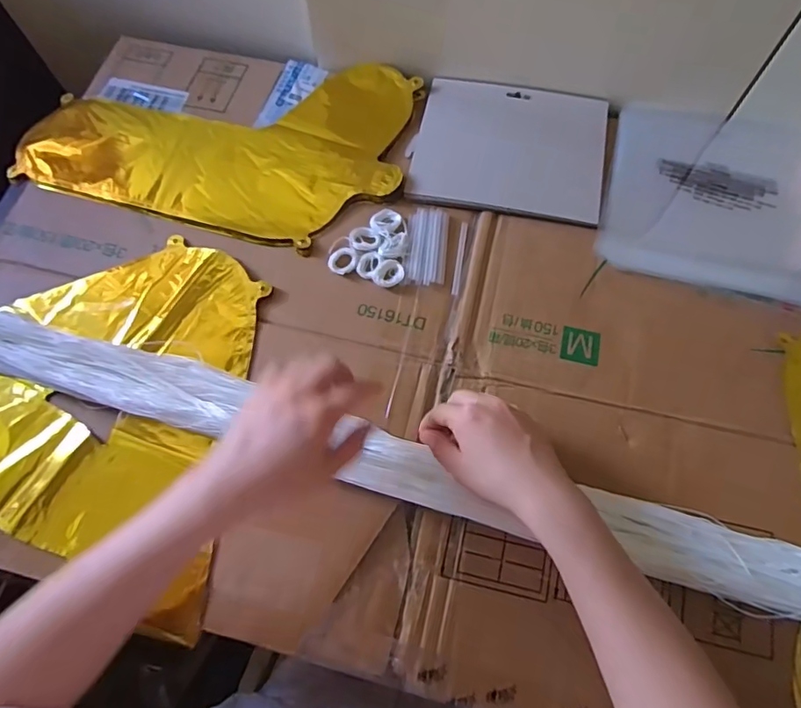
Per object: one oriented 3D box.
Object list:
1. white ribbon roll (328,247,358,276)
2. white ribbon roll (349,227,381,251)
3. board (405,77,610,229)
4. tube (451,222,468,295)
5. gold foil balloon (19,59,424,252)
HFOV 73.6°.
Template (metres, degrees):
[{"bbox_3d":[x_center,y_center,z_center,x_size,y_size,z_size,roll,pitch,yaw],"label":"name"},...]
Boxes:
[{"bbox_3d":[-0.054,-0.088,0.504,0.027,0.004,0.029,0,68,1],"label":"white ribbon roll"},{"bbox_3d":[-0.034,-0.111,0.511,0.027,0.004,0.030,-41,73,-14],"label":"white ribbon roll"},{"bbox_3d":[0.114,-0.216,0.554,0.188,0.005,0.165,11,69,5],"label":"board"},{"bbox_3d":[0.057,-0.092,0.508,0.007,0.004,0.081,8,69,4],"label":"tube"},{"bbox_3d":[-0.197,-0.231,0.562,0.401,0.011,0.234,9,69,4],"label":"gold foil balloon"}]

